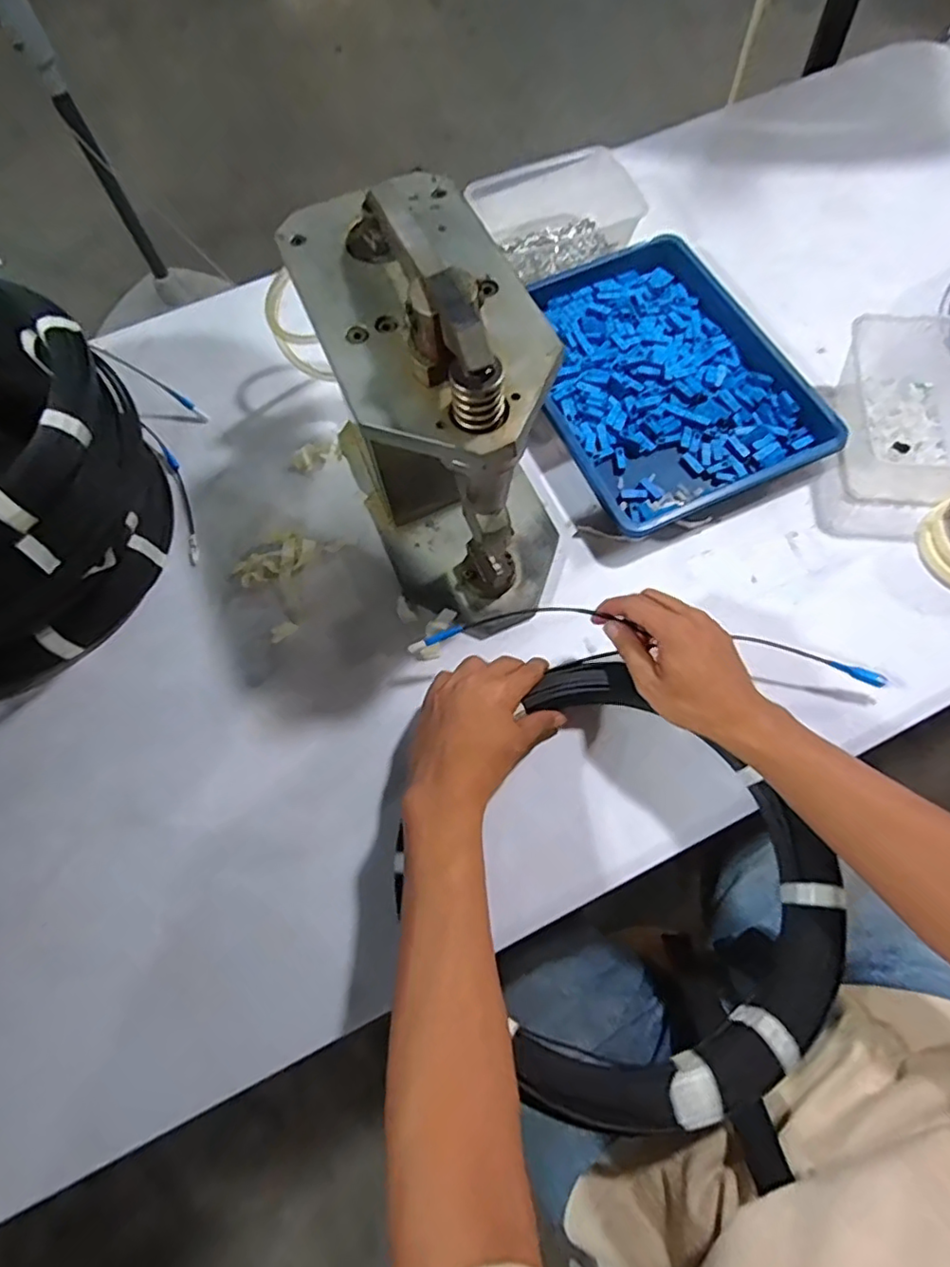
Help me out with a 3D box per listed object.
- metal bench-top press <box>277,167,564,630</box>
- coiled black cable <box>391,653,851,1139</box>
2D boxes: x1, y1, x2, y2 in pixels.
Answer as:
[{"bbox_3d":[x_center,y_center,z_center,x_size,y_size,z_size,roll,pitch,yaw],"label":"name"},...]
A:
[{"bbox_3d":[-0.022,-0.177,0.463,0.160,0.264,0.258,-23,69,-6],"label":"metal bench-top press"},{"bbox_3d":[0.109,0.182,0.419,0.283,0.048,0.261,0,71,0],"label":"coiled black cable"}]

